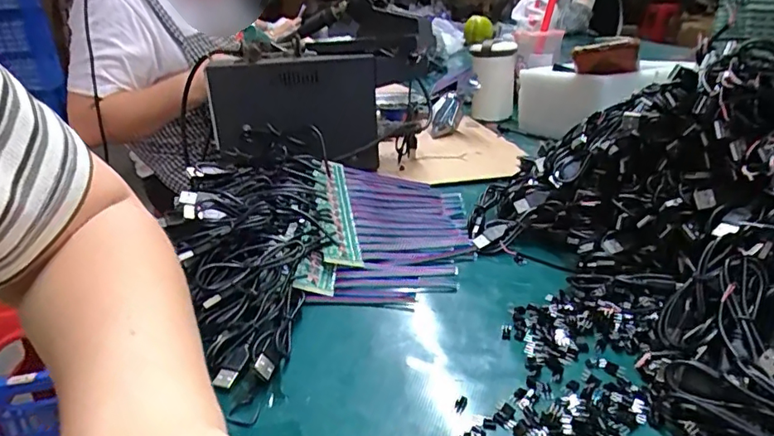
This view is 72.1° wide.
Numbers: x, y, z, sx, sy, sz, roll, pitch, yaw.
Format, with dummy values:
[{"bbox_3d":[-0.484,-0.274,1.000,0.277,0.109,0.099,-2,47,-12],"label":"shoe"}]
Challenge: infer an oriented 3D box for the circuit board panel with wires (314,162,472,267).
[{"bbox_3d":[0.005,-0.007,0.503,0.145,0.018,0.162,6,31,-14],"label":"circuit board panel with wires"}]

